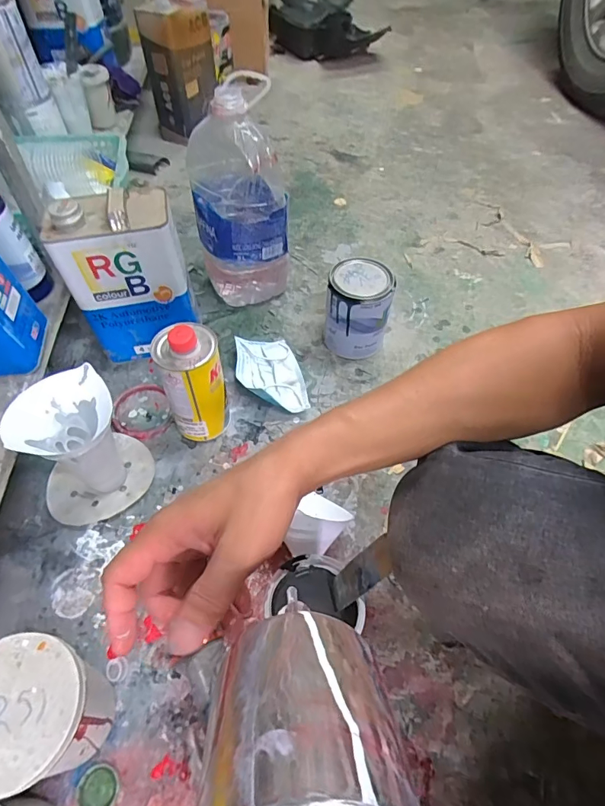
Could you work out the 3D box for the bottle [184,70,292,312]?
[{"bbox_3d":[-0.105,-0.334,0.750,0.142,0.329,0.139,-19,57,-14],"label":"bottle"}]

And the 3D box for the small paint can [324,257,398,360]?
[{"bbox_3d":[0.090,-0.154,0.743,0.100,0.137,0.096,1,55,-1],"label":"small paint can"}]

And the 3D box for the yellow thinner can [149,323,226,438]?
[{"bbox_3d":[-0.150,-0.025,0.620,0.080,0.182,0.074,1,55,-1],"label":"yellow thinner can"}]

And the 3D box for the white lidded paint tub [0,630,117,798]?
[{"bbox_3d":[-0.243,0.290,0.419,0.114,0.134,0.108,0,54,0],"label":"white lidded paint tub"}]

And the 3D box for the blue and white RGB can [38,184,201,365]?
[{"bbox_3d":[-0.263,-0.188,0.691,0.166,0.255,0.096,-13,55,-9],"label":"blue and white RGB can"}]

